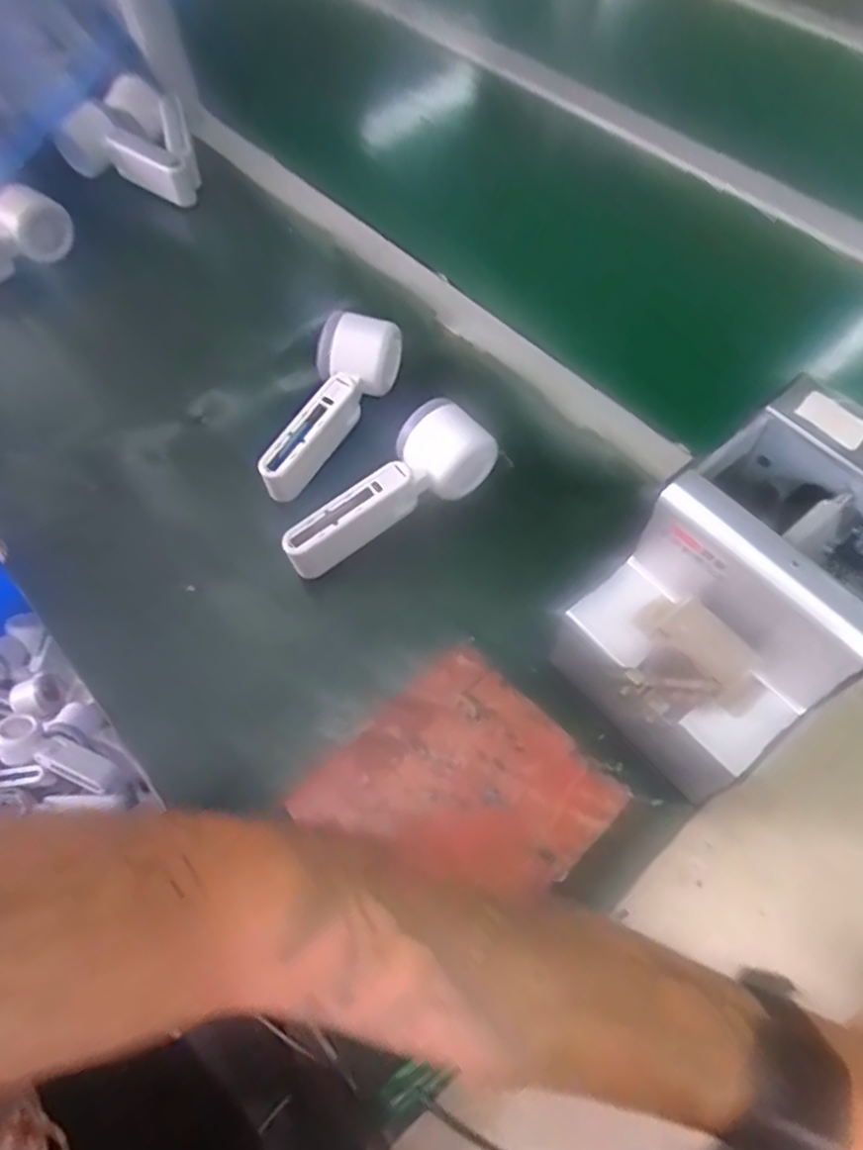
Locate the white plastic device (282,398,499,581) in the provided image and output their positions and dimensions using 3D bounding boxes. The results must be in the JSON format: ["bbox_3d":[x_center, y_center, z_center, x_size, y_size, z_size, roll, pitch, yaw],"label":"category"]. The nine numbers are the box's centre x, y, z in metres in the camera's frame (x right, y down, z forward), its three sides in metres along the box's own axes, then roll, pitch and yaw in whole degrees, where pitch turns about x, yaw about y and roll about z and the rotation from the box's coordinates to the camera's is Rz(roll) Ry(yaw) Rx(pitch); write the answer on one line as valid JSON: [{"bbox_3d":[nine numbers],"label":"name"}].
[{"bbox_3d":[-0.031,-0.062,0.495,0.170,0.058,0.049,-33,64,-16],"label":"white plastic device"}]

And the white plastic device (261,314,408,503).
[{"bbox_3d":[-0.077,-0.128,0.522,0.048,0.055,0.151,20,63,13],"label":"white plastic device"}]

